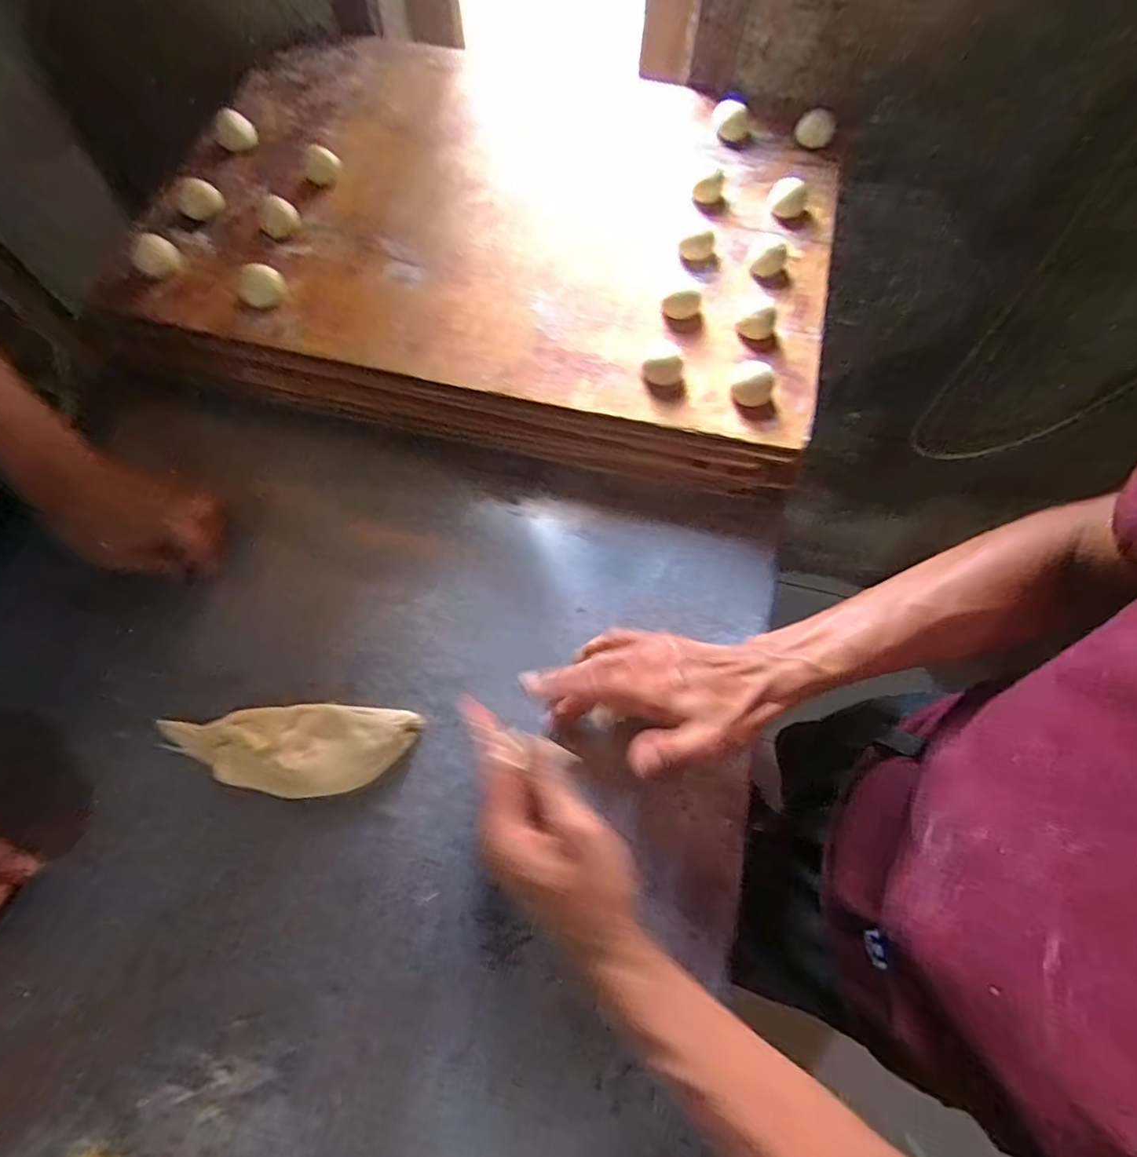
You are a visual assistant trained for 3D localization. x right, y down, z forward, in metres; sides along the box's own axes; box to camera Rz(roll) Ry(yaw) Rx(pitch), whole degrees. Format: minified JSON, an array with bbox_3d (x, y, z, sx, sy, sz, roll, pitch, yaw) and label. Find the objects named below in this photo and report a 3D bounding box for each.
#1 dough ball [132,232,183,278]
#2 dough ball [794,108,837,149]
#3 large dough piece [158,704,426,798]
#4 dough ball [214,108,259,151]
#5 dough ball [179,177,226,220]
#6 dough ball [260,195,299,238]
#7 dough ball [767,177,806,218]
[{"bbox_3d":[-0.349,-0.273,0.464,0.032,0.019,0.026,-36,73,-14],"label":"dough ball"},{"bbox_3d":[0.242,-0.438,0.536,0.036,0.025,0.027,21,69,7],"label":"dough ball"},{"bbox_3d":[-0.195,0.120,0.383,0.177,0.015,0.058,-2,69,0],"label":"large dough piece"},{"bbox_3d":[-0.319,-0.430,0.522,0.030,0.023,0.028,0,68,-1],"label":"dough ball"},{"bbox_3d":[-0.332,-0.341,0.492,0.030,0.020,0.026,14,68,4],"label":"dough ball"},{"bbox_3d":[-0.257,-0.320,0.484,0.031,0.016,0.031,0,68,-1],"label":"dough ball"},{"bbox_3d":[0.203,-0.351,0.504,0.031,0.021,0.026,-9,68,-5],"label":"dough ball"}]

